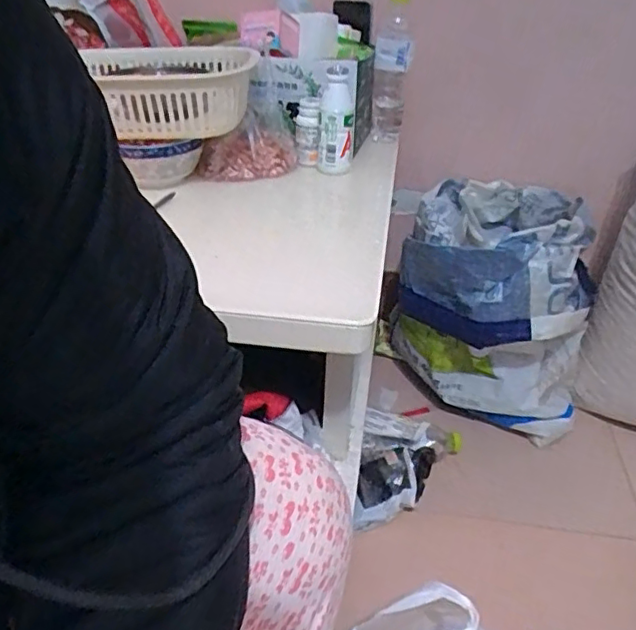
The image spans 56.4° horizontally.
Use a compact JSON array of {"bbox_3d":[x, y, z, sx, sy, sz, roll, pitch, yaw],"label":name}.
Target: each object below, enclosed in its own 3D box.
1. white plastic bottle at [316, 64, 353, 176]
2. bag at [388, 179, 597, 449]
[{"bbox_3d":[0.028,-0.290,0.891,0.051,0.145,0.051,3,34,2],"label":"white plastic bottle"},{"bbox_3d":[0.318,-0.009,1.049,0.274,0.394,0.335,-26,43,-34],"label":"bag"}]

